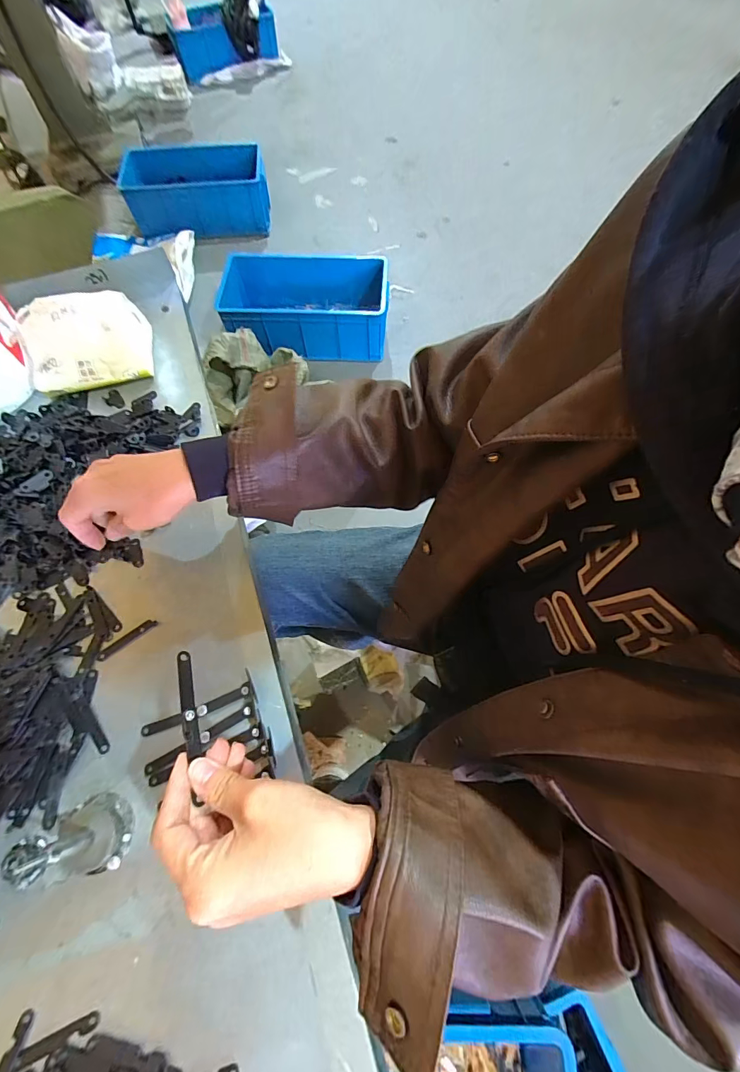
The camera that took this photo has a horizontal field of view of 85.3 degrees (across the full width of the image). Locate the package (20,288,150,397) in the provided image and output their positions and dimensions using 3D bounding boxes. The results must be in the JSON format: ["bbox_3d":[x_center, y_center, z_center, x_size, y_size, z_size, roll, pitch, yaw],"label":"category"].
[{"bbox_3d":[-0.315,-0.216,0.439,0.122,0.078,0.075,-10,68,-3],"label":"package"}]

